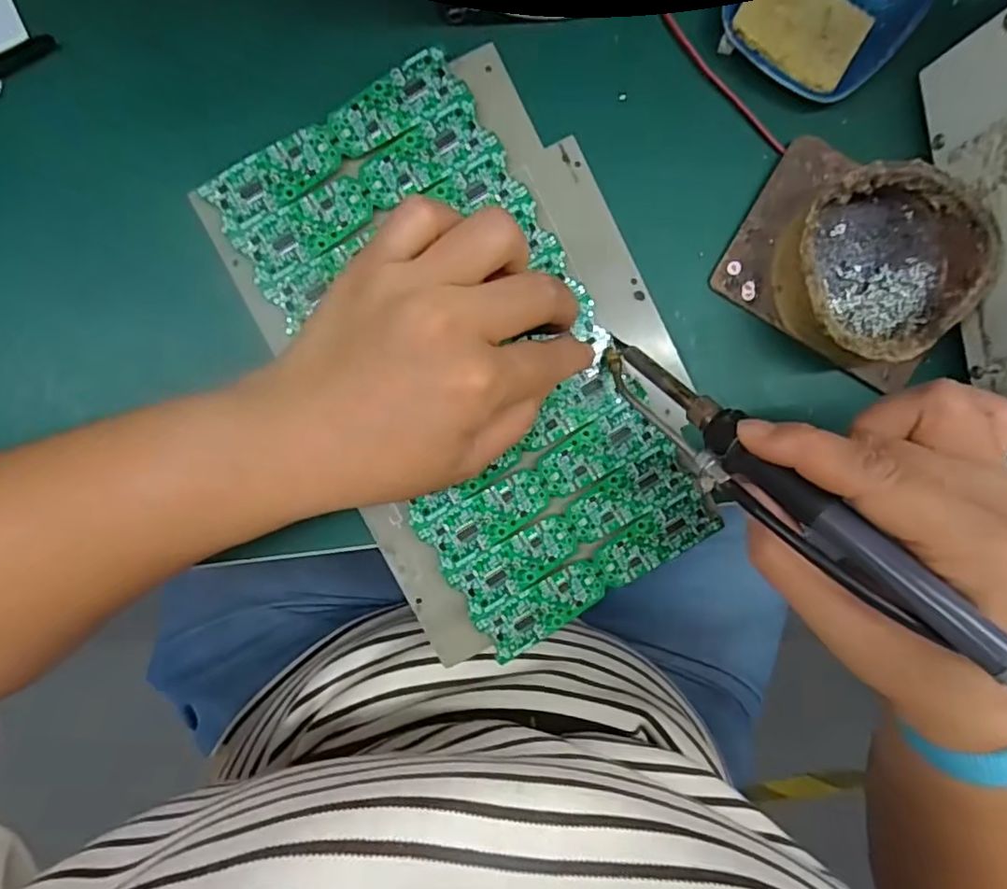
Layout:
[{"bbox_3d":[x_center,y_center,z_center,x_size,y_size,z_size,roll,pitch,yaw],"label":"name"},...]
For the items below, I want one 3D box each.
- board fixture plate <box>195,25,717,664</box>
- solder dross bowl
[{"bbox_3d":[-0.009,-0.040,0.283,0.165,0.012,0.256,-26,93,-1],"label":"board fixture plate"},{"bbox_3d":[0.169,-0.080,0.276,0.084,0.035,0.080,0,94,-3],"label":"solder dross bowl"}]

